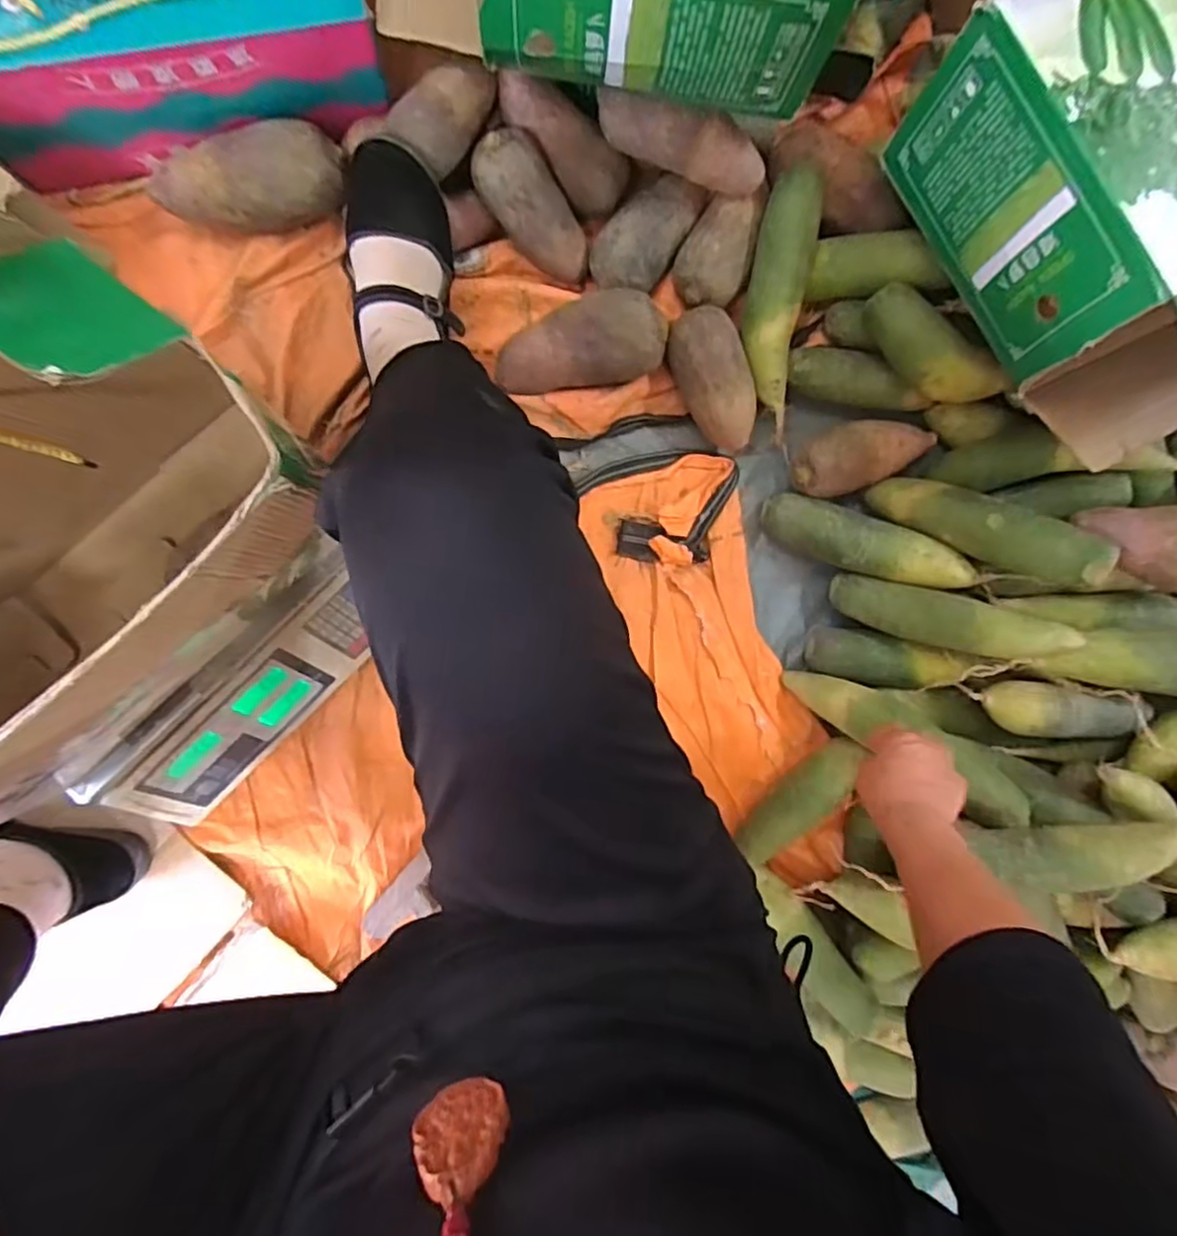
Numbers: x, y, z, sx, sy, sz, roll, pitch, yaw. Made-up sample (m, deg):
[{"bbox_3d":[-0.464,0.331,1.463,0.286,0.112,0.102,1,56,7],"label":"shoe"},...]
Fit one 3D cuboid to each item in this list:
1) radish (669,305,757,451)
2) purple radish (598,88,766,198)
[{"bbox_3d":[0.127,-0.240,0.664,0.066,0.068,0.141,-23,96,-4],"label":"radish"},{"bbox_3d":[0.087,-0.427,0.590,0.160,0.057,0.047,4,93,-7],"label":"purple radish"}]

